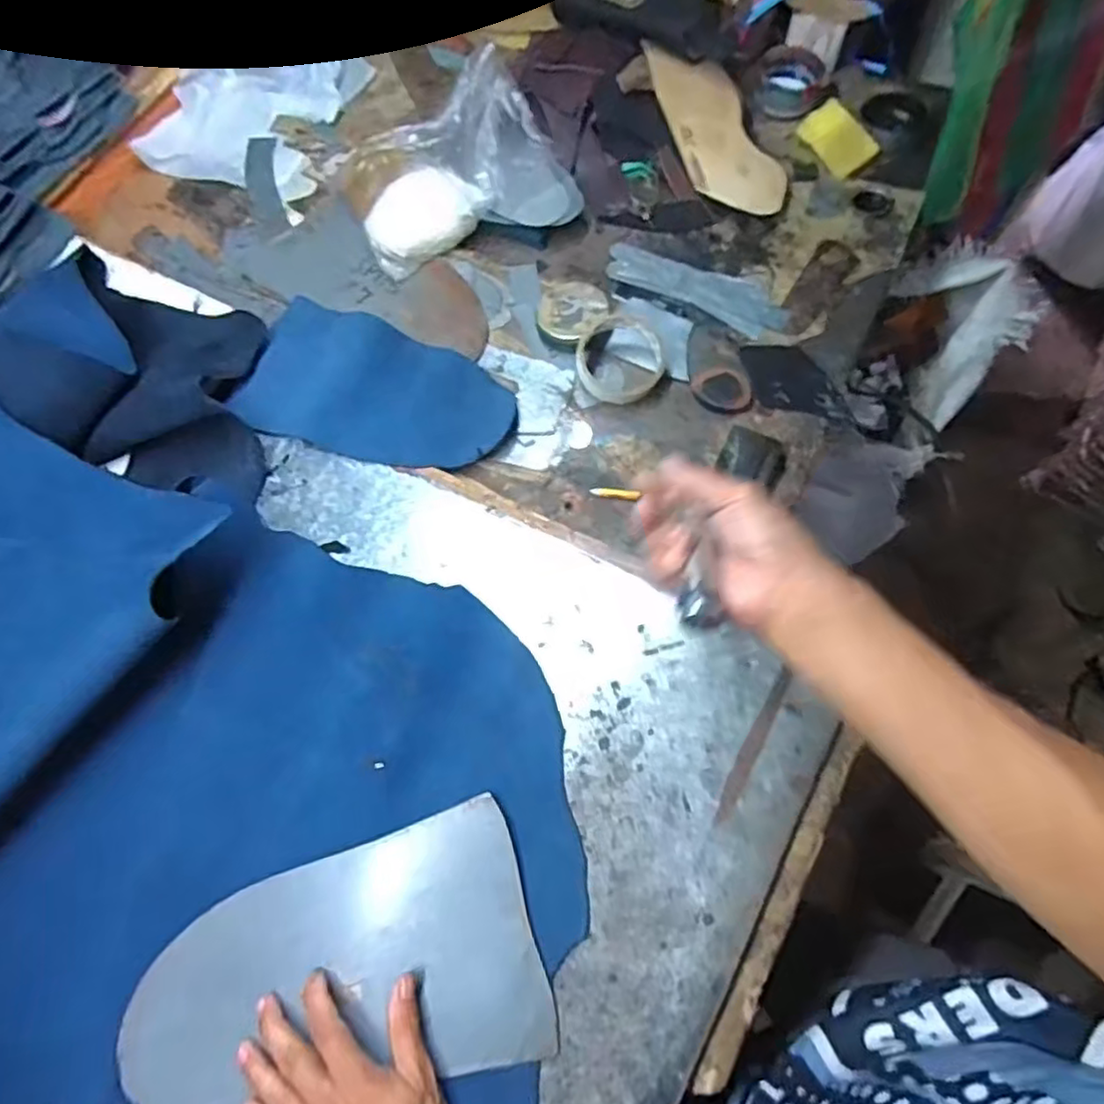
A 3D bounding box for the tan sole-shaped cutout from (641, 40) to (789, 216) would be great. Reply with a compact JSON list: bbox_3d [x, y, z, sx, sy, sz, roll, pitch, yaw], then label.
[{"bbox_3d":[0.184,-0.484,0.767,0.102,0.017,0.237,-18,76,-9],"label":"tan sole-shaped cutout"}]

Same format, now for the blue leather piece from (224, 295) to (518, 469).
[{"bbox_3d":[-0.168,-0.169,0.688,0.267,0.023,0.168,14,67,3],"label":"blue leather piece"}]

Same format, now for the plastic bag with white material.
[{"bbox_3d":[-0.100,-0.423,0.754,0.238,0.116,0.164,-17,69,-10],"label":"plastic bag with white material"}]

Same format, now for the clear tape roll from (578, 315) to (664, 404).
[{"bbox_3d":[0.068,-0.190,0.670,0.083,0.019,0.085,0,94,-4],"label":"clear tape roll"}]

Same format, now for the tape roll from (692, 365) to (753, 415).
[{"bbox_3d":[0.168,-0.159,0.664,0.054,0.010,0.058,1,67,-2],"label":"tape roll"}]

